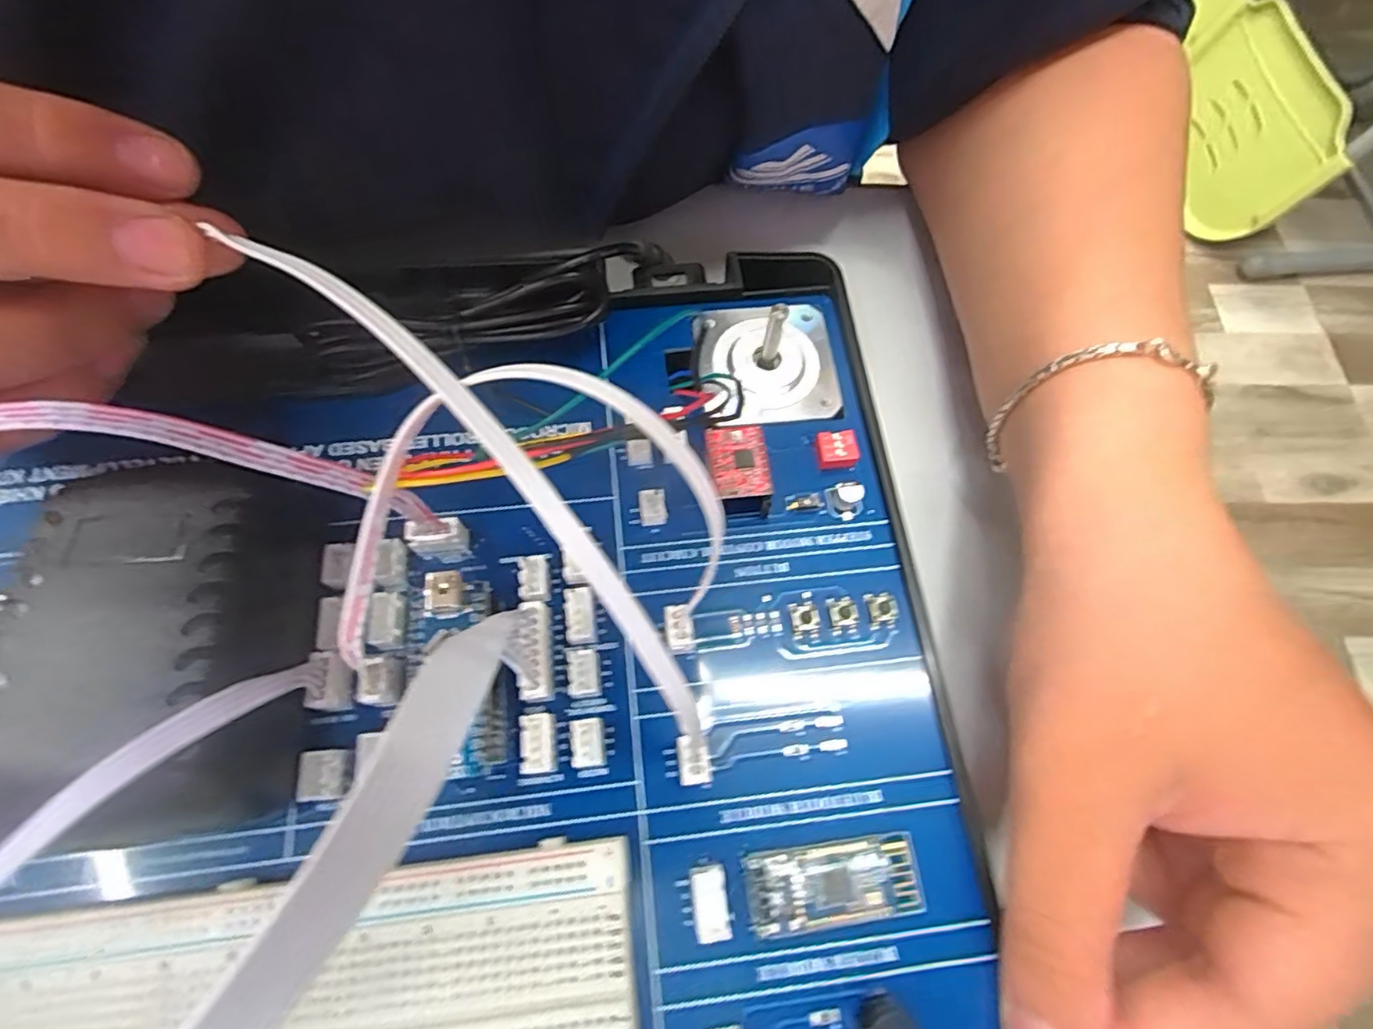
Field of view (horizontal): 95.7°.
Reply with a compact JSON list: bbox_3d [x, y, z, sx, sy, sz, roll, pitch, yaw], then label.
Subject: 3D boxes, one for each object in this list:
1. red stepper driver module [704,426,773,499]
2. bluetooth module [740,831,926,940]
[{"bbox_3d":[0.014,-0.012,0.171,0.015,0.015,0.020,-6,67,-5],"label":"red stepper driver module"},{"bbox_3d":[0.033,0.082,0.138,0.039,0.004,0.015,-6,67,-5],"label":"bluetooth module"}]

